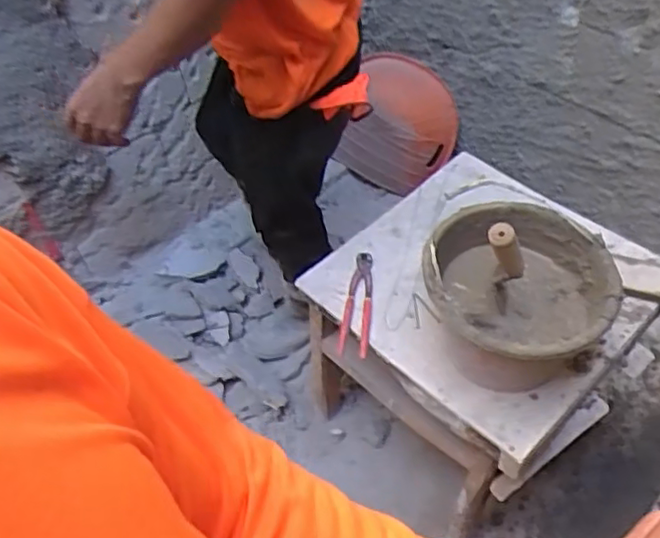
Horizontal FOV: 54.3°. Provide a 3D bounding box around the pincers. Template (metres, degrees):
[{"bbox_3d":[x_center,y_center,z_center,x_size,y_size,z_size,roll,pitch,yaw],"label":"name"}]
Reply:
[{"bbox_3d":[0.045,0.057,1.104,0.051,0.026,0.205,2,51,7],"label":"pincers"}]

